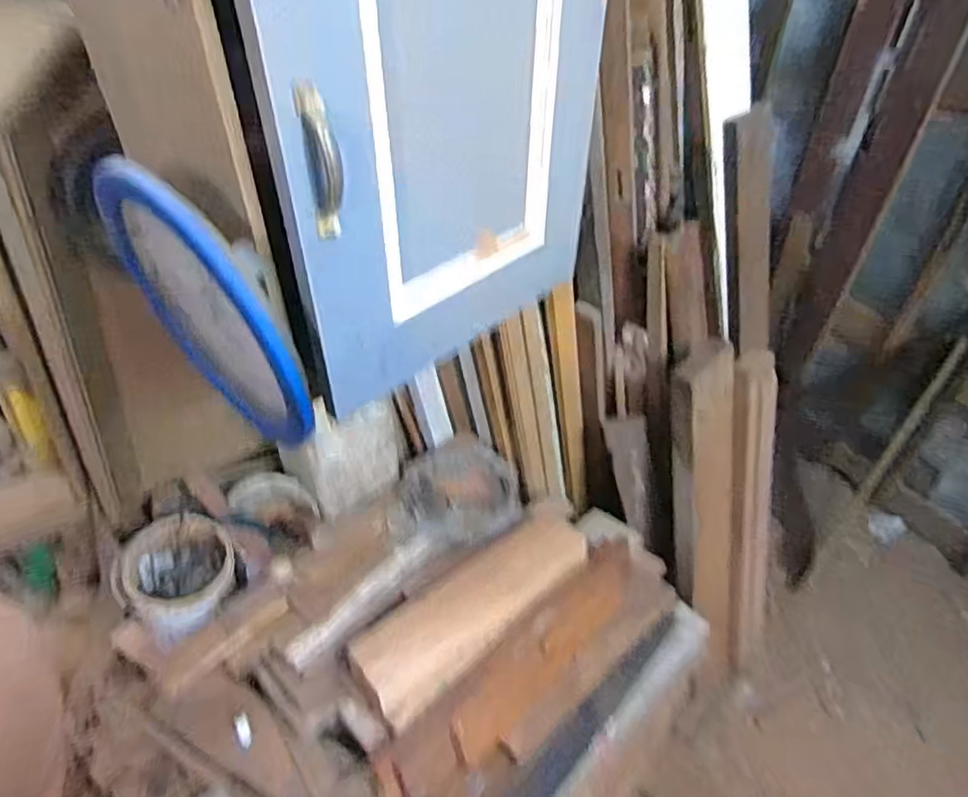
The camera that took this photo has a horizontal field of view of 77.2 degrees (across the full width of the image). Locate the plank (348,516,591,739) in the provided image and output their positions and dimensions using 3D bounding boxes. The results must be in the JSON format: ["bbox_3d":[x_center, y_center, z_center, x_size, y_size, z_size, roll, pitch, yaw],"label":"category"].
[{"bbox_3d":[-0.014,0.385,1.167,0.500,0.033,0.161,-31,51,-31],"label":"plank"}]

